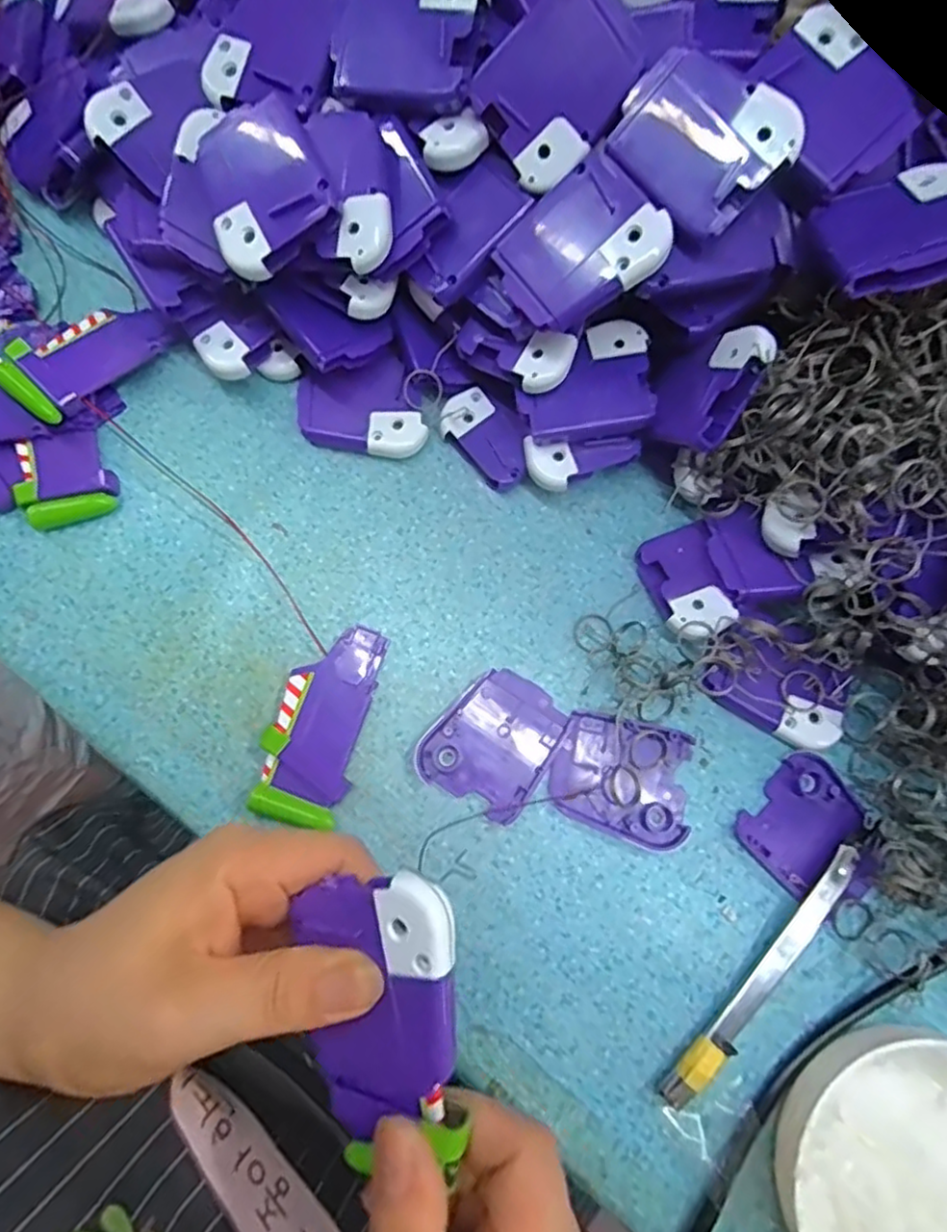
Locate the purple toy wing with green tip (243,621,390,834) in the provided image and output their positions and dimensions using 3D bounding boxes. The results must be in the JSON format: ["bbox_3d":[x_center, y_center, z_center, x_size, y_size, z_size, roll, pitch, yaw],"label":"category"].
[{"bbox_3d":[-0.069,0.047,0.296,0.039,0.011,0.087,13,78,2],"label":"purple toy wing with green tip"}]

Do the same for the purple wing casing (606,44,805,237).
[{"bbox_3d":[0.086,-0.183,0.252,0.061,0.009,0.050,44,109,4],"label":"purple wing casing"}]

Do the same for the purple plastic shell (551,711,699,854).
[{"bbox_3d":[0.067,0.071,0.295,0.061,0.007,0.050,21,79,4],"label":"purple plastic shell"}]

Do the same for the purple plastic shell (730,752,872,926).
[{"bbox_3d":[0.151,0.097,0.288,0.057,0.009,0.052,44,81,8],"label":"purple plastic shell"}]

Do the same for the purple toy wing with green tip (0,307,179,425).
[{"bbox_3d":[-0.186,-0.126,0.320,0.040,0.013,0.077,39,63,8],"label":"purple toy wing with green tip"}]

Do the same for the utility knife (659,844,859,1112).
[{"bbox_3d":[0.122,0.149,0.275,0.013,0.011,0.126,42,81,8],"label":"utility knife"}]

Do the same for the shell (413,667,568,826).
[{"bbox_3d":[0.009,0.056,0.298,0.052,0.005,0.060,31,79,5],"label":"shell"}]

